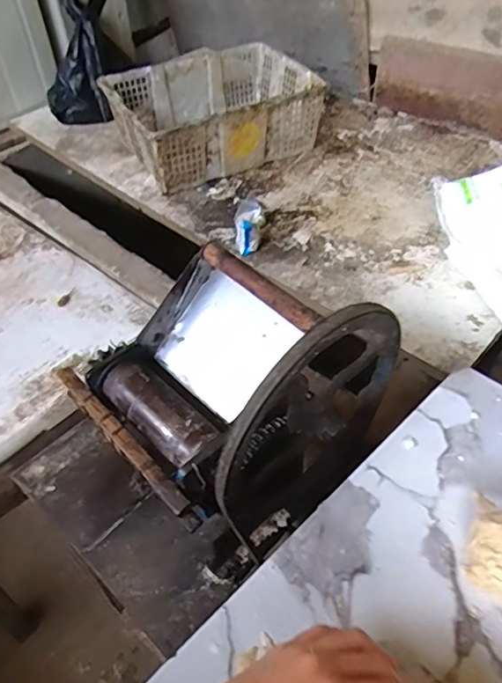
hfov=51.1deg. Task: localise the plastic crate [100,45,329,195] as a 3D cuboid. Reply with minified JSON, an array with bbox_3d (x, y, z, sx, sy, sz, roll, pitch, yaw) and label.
[{"bbox_3d":[-0.095,-0.578,1.343,0.461,0.182,0.352,-23,50,-16],"label":"plastic crate"}]

